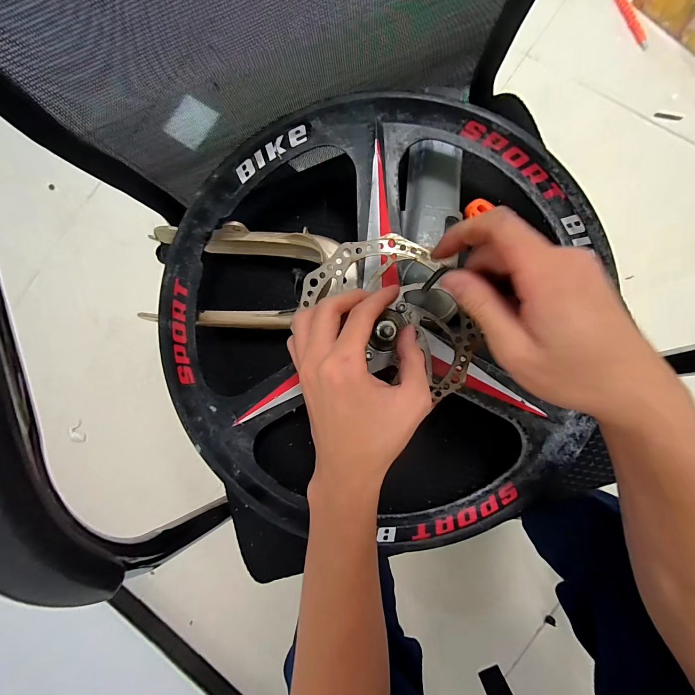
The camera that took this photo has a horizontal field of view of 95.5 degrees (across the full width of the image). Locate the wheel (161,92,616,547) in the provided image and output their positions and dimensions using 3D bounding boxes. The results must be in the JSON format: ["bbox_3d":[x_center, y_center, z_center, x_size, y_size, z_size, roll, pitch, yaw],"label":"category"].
[{"bbox_3d":[0.024,-0.019,0.291,0.382,0.068,0.389,0,87,6],"label":"wheel"}]

